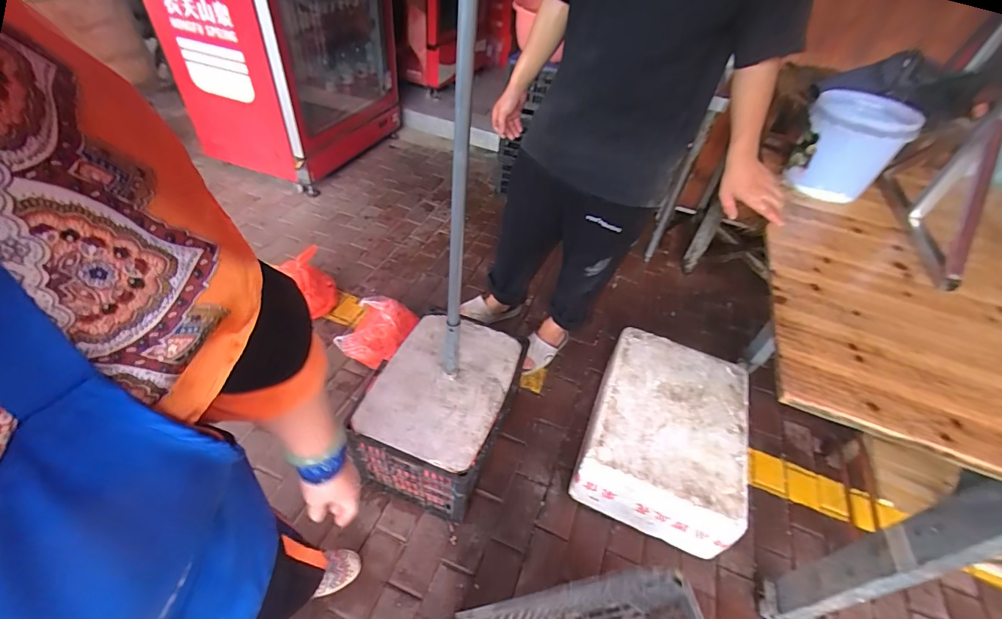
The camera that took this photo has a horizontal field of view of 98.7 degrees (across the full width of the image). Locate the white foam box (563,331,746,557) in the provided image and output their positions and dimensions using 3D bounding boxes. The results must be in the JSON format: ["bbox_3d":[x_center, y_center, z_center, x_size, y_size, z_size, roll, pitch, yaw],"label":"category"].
[{"bbox_3d":[0.488,0.353,1.307,0.416,0.218,0.535,20,45,11],"label":"white foam box"}]

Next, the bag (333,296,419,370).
[{"bbox_3d":[-0.453,0.087,1.623,0.266,0.161,0.268,16,49,7],"label":"bag"}]

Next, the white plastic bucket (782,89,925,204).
[{"bbox_3d":[0.727,-0.343,0.917,0.176,0.176,0.168,34,50,24],"label":"white plastic bucket"}]

